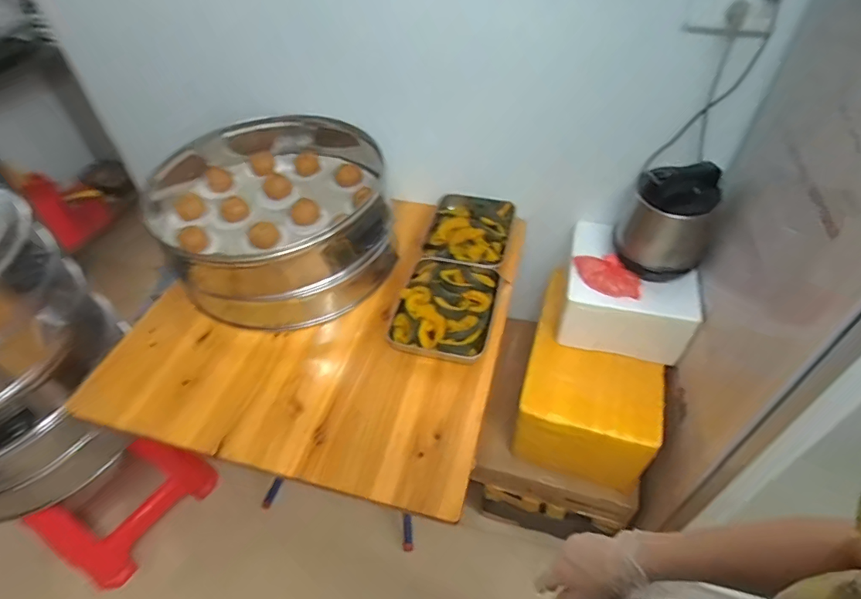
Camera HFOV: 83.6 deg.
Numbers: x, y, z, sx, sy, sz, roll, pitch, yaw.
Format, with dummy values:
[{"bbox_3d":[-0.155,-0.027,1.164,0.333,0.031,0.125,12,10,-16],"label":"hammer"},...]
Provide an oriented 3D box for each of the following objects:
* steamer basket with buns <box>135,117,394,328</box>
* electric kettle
[{"bbox_3d":[-0.357,-0.228,1.112,0.506,0.264,0.567,-13,49,-11],"label":"steamer basket with buns"},{"bbox_3d":[0.492,-0.177,1.005,0.173,0.195,0.187,18,51,16],"label":"electric kettle"}]

